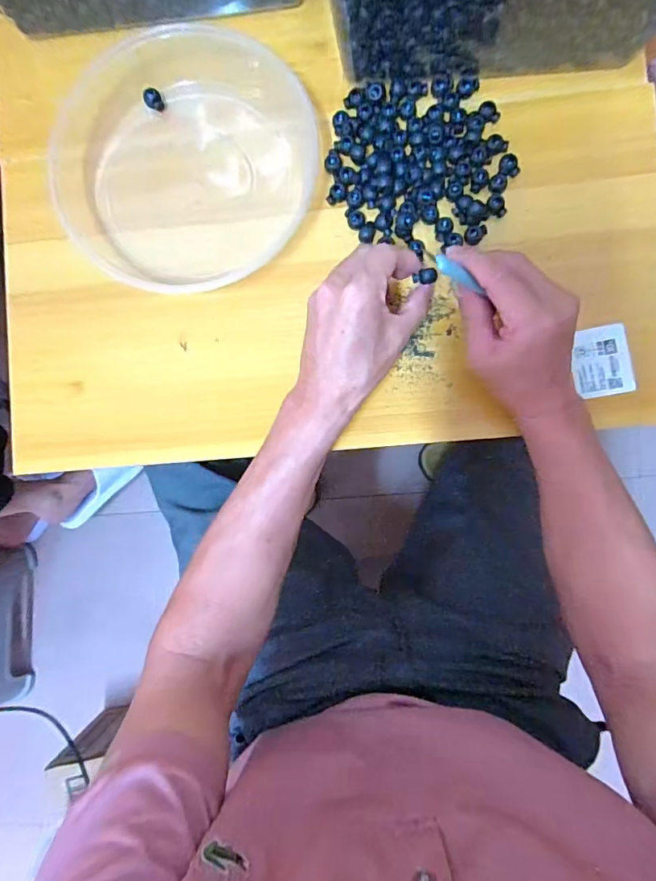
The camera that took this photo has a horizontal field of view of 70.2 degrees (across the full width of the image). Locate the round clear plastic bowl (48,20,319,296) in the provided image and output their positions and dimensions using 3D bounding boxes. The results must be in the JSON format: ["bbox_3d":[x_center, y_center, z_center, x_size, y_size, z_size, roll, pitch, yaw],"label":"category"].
[{"bbox_3d":[-0.127,-0.241,0.407,0.213,0.044,0.210,0,88,4],"label":"round clear plastic bowl"}]

